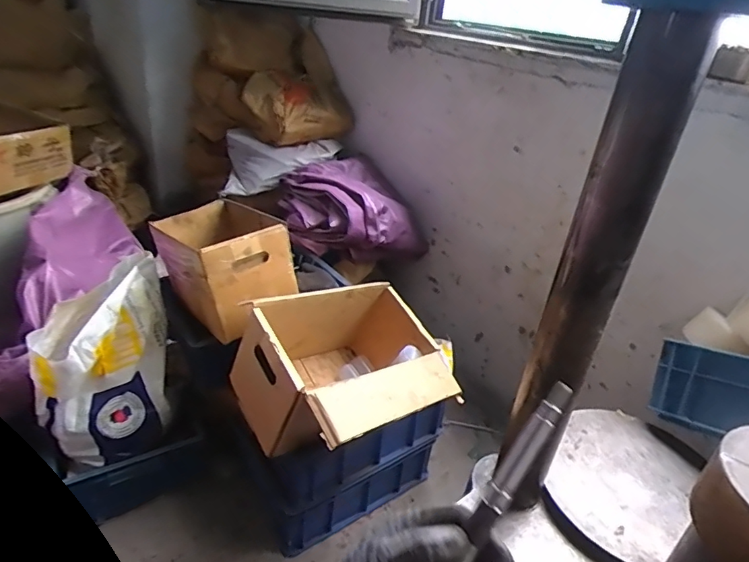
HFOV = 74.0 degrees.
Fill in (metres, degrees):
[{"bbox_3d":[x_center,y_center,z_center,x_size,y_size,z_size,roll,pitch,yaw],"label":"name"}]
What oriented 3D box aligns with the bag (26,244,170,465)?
[{"bbox_3d":[-0.510,0.172,0.990,0.138,0.343,0.275,29,36,33],"label":"bag"}]

